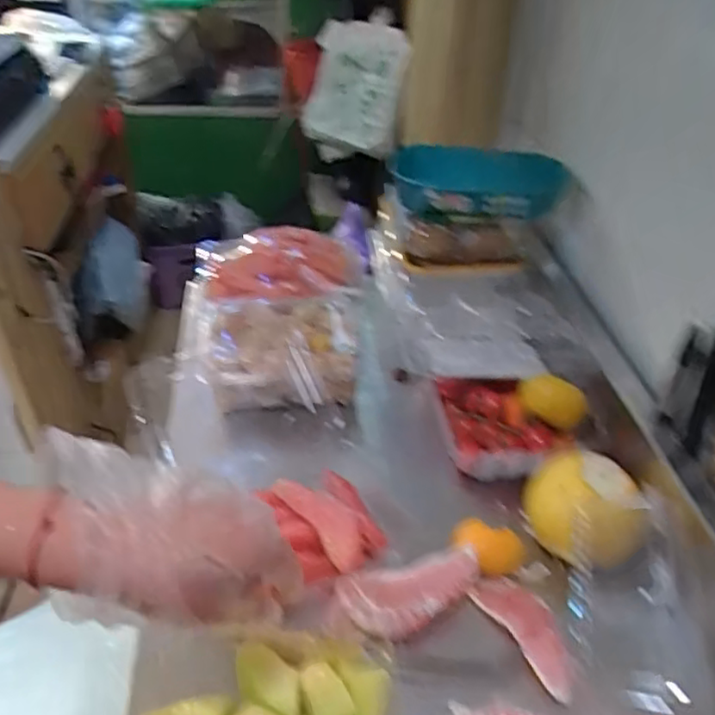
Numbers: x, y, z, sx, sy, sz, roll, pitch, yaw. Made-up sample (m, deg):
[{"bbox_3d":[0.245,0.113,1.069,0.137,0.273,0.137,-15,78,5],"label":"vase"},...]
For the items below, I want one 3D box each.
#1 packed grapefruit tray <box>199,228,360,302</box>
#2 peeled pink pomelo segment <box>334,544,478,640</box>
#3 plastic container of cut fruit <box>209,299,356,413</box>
[{"bbox_3d":[-0.099,-0.114,0.813,0.197,0.041,0.139,-4,38,-8],"label":"packed grapefruit tray"},{"bbox_3d":[0.043,0.181,0.501,0.110,0.025,0.047,-11,40,-17],"label":"peeled pink pomelo segment"},{"bbox_3d":[-0.085,-0.011,0.719,0.161,0.064,0.135,-3,38,-7],"label":"plastic container of cut fruit"}]

